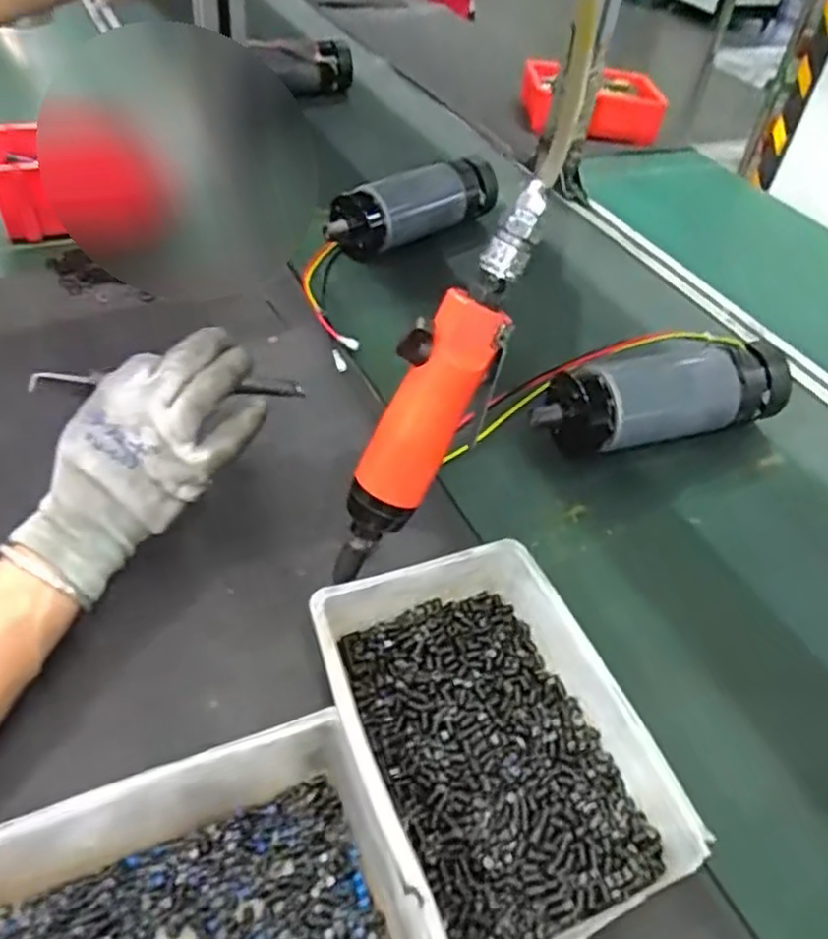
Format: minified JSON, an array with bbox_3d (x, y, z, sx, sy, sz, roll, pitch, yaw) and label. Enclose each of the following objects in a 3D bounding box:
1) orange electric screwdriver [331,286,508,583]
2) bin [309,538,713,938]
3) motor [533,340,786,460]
[{"bbox_3d":[0.000,-0.017,0.412,0.049,0.188,0.041,-2,36,-50],"label":"orange electric screwdriver"},{"bbox_3d":[0.040,0.144,0.389,0.143,0.054,0.200,-14,47,-21],"label":"bin"},{"bbox_3d":[0.213,-0.059,0.624,0.235,0.070,0.061,-9,45,-17],"label":"motor"}]

